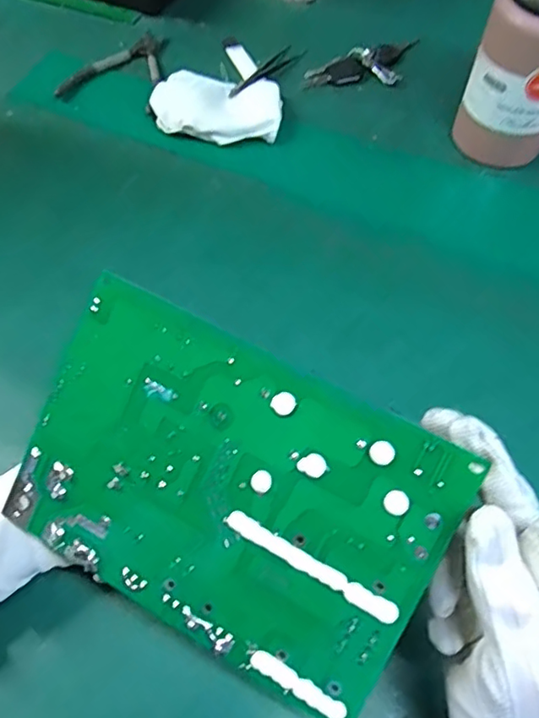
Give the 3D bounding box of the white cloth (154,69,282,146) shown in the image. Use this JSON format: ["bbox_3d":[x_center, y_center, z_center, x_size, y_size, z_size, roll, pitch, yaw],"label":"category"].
[{"bbox_3d":[-0.053,-0.257,0.575,0.127,0.023,0.088,3,60,1],"label":"white cloth"}]

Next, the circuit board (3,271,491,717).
[{"bbox_3d":[-0.024,0.062,0.262,0.193,0.004,0.135,27,96,13],"label":"circuit board"}]

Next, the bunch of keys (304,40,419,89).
[{"bbox_3d":[0.113,-0.325,0.626,0.142,0.018,0.054,-20,62,-12],"label":"bunch of keys"}]

